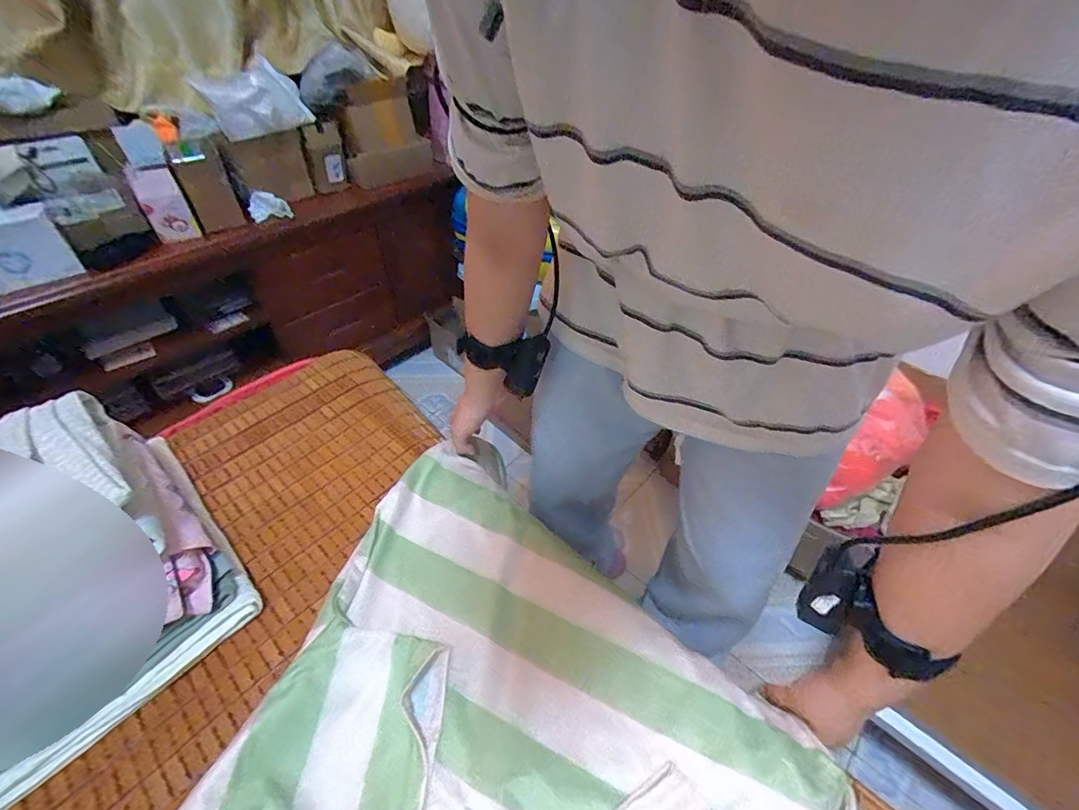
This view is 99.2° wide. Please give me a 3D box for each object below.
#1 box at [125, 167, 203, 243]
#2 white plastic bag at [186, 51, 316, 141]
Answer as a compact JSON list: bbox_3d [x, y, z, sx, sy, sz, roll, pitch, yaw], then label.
[{"bbox_3d":[-0.732,-0.389,0.889,0.080,0.133,0.029,-13,25,-8],"label":"box"},{"bbox_3d":[-0.596,-0.636,0.948,0.123,0.103,0.188,23,48,19],"label":"white plastic bag"}]

